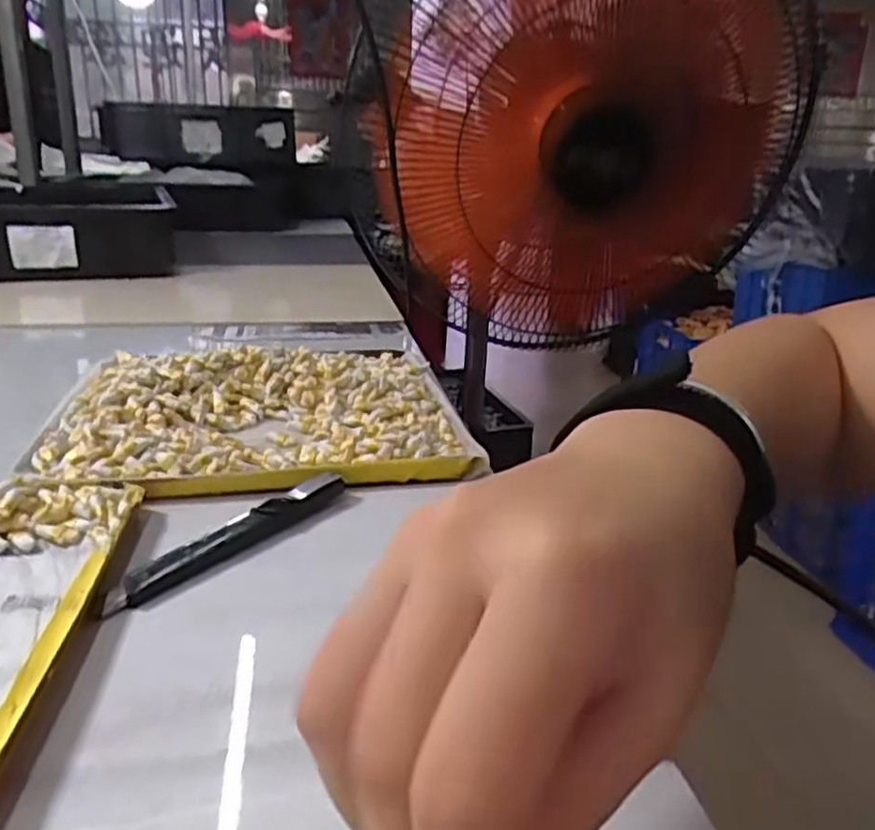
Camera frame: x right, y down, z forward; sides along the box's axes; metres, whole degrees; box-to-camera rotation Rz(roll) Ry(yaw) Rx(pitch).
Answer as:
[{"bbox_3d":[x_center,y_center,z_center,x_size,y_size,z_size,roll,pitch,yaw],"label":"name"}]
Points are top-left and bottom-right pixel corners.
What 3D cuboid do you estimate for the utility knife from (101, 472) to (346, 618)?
[{"bbox_3d":[-0.089,0.051,0.324,0.023,0.008,0.124,16,24,25],"label":"utility knife"}]

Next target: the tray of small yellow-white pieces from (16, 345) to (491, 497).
[{"bbox_3d":[-0.114,-0.012,0.469,0.236,0.021,0.214,-1,23,-15],"label":"tray of small yellow-white pieces"}]

